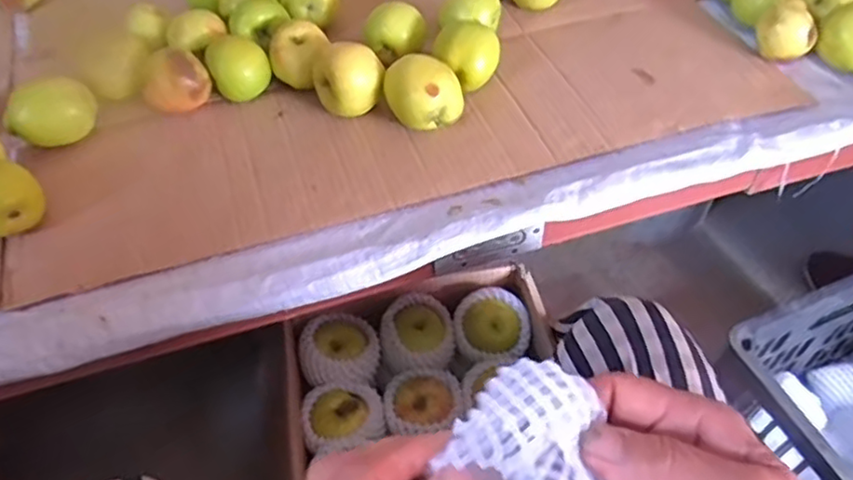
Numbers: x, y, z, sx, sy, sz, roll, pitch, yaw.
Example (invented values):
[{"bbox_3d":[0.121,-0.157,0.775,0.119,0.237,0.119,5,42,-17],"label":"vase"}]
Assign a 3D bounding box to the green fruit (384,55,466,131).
[{"bbox_3d":[-0.003,-0.131,0.599,0.066,0.059,0.059,-8,51,-6],"label":"green fruit"}]

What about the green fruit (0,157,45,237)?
[{"bbox_3d":[-0.341,-0.032,0.526,0.057,0.052,0.051,-38,59,-27],"label":"green fruit"}]

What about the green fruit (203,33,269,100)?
[{"bbox_3d":[-0.184,-0.169,0.642,0.055,0.051,0.049,-16,52,-13],"label":"green fruit"}]

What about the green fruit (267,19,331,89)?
[{"bbox_3d":[-0.125,-0.176,0.643,0.059,0.056,0.053,17,52,14],"label":"green fruit"}]

